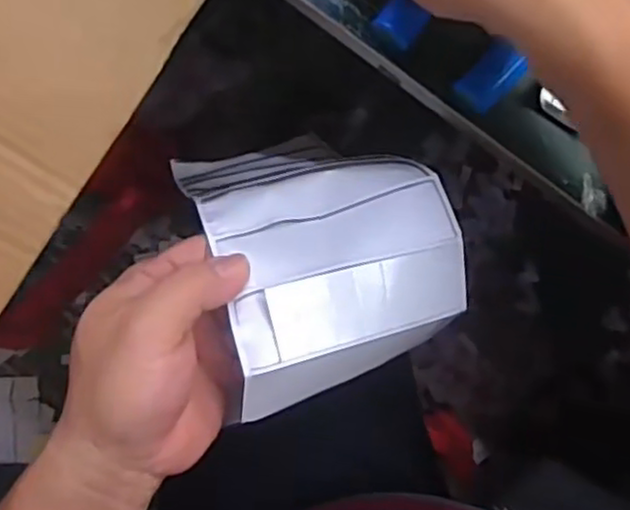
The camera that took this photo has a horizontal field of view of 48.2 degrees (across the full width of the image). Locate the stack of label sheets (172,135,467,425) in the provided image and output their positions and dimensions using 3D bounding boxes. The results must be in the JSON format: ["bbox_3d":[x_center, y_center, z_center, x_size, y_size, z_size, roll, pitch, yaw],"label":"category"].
[{"bbox_3d":[0.008,-0.004,0.368,0.126,0.032,0.139,-12,69,-11],"label":"stack of label sheets"}]

